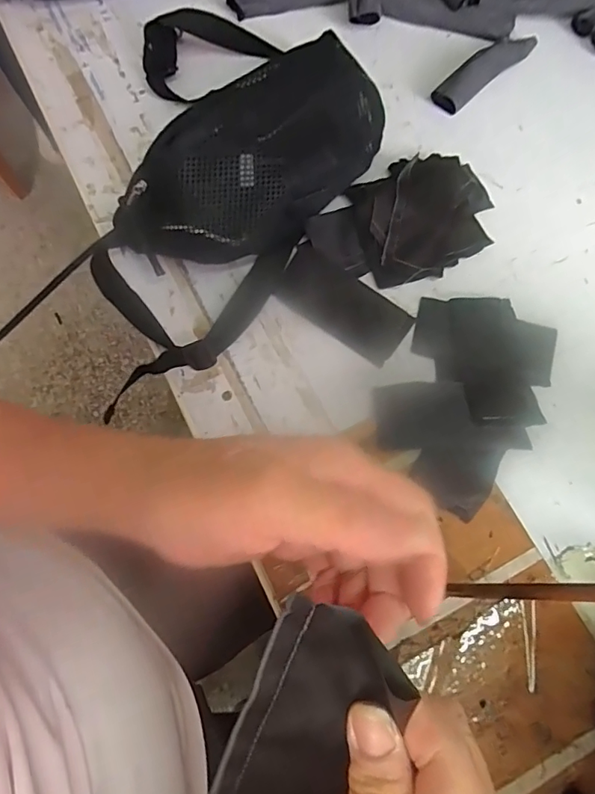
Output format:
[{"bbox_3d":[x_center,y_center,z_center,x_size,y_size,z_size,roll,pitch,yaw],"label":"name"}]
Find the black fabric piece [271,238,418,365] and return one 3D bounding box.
[{"bbox_3d":[0.038,-0.078,0.410,0.114,0.009,0.057,36,73,9],"label":"black fabric piece"}]

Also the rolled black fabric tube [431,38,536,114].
[{"bbox_3d":[0.193,-0.335,0.495,0.139,0.022,0.026,-41,78,-15],"label":"rolled black fabric tube"}]

